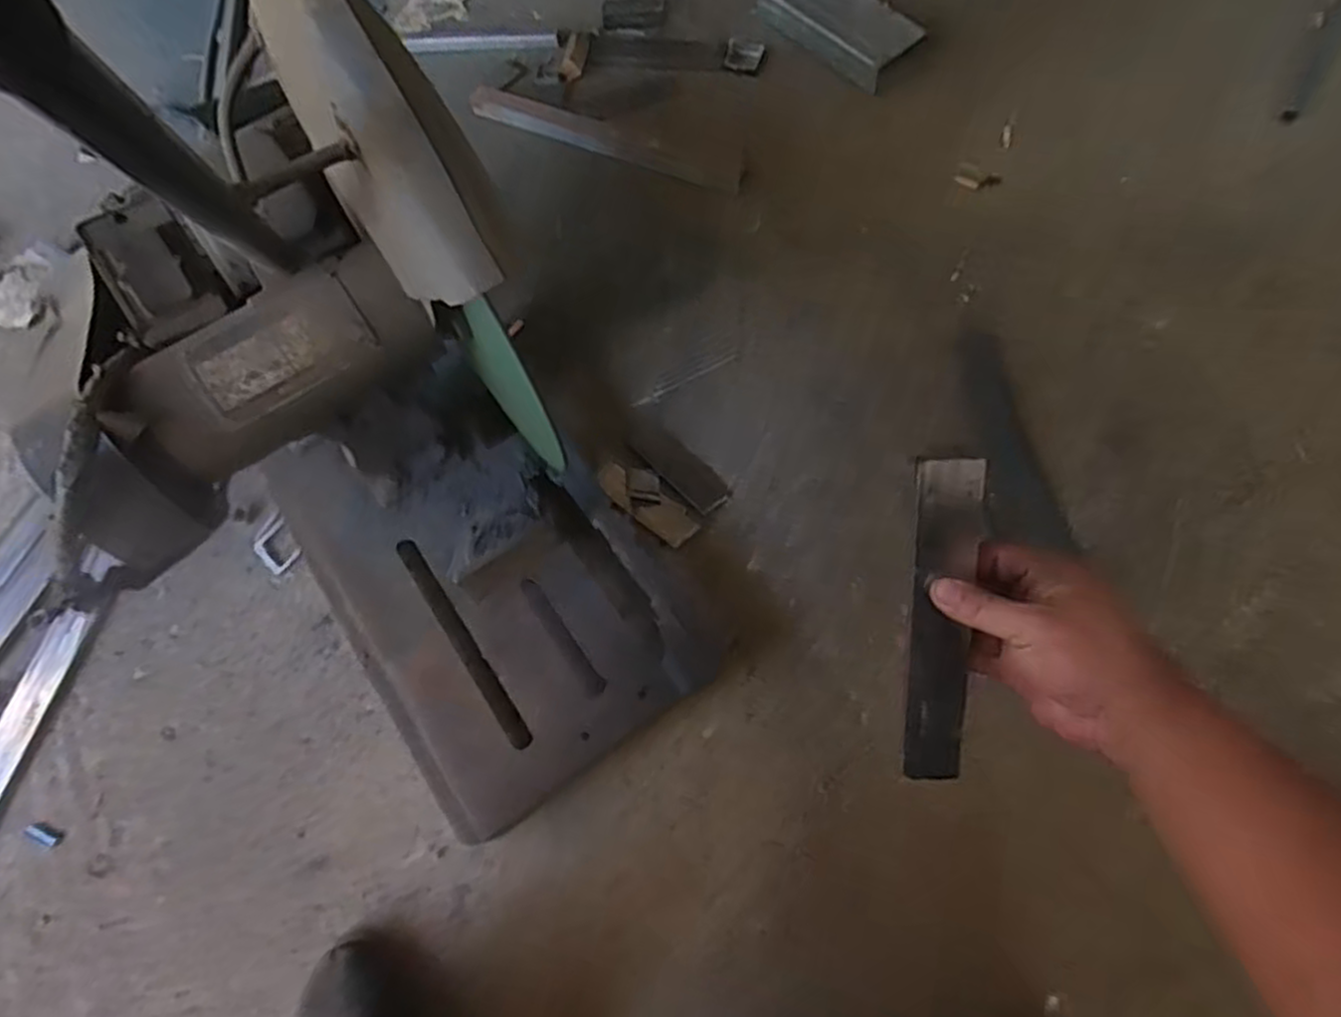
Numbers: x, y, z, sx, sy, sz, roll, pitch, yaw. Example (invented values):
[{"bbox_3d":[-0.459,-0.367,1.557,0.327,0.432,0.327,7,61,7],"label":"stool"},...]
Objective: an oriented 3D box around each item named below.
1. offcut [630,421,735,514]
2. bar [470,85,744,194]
[{"bbox_3d":[0.008,-0.050,0.902,0.046,0.007,0.137,-44,70,-12],"label":"offcut"},{"bbox_3d":[-0.099,-0.519,1.081,0.423,0.018,0.060,24,72,15],"label":"bar"}]

